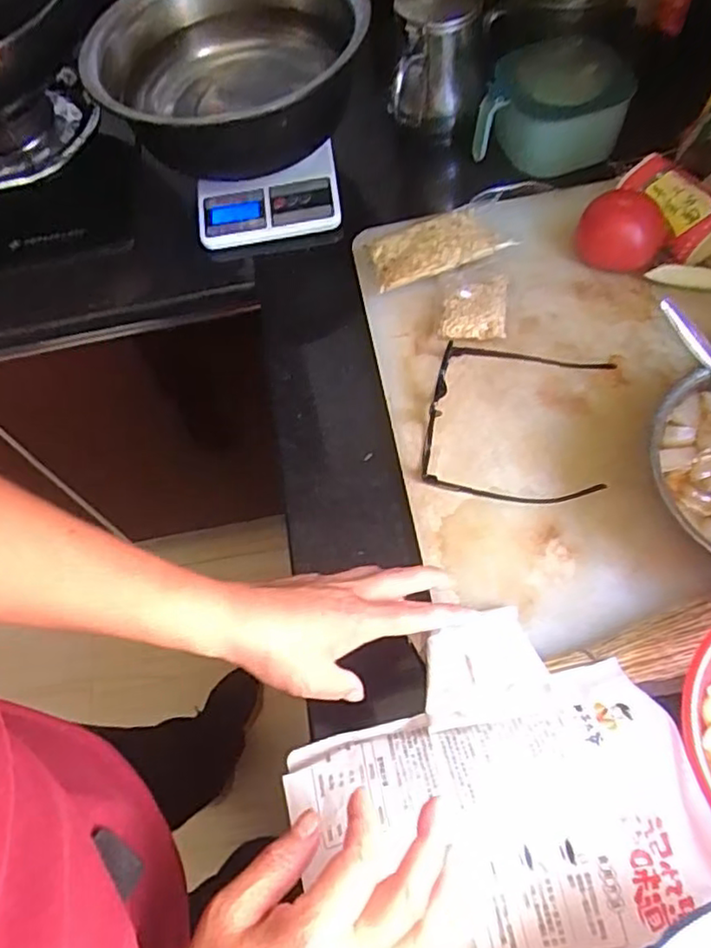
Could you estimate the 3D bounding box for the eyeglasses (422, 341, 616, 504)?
[{"bbox_3d":[0.135,-0.048,0.557,0.144,0.039,0.147,14,63,5],"label":"eyeglasses"}]

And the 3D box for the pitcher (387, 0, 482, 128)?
[{"bbox_3d":[0.082,-0.431,0.692,0.090,0.114,0.111,9,62,3],"label":"pitcher"}]

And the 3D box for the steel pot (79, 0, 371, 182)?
[{"bbox_3d":[-0.129,-0.428,0.699,0.279,0.118,0.324,-35,59,-11],"label":"steel pot"}]

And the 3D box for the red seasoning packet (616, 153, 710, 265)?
[{"bbox_3d":[0.291,-0.251,0.616,0.079,0.016,0.101,-38,66,1],"label":"red seasoning packet"}]

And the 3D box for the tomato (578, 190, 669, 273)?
[{"bbox_3d":[0.246,-0.225,0.612,0.072,0.057,0.058,27,65,12],"label":"tomato"}]

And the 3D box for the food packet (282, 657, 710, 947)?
[{"bbox_3d":[0.086,0.204,0.378,0.223,0.042,0.148,-12,63,-8],"label":"food packet"}]

